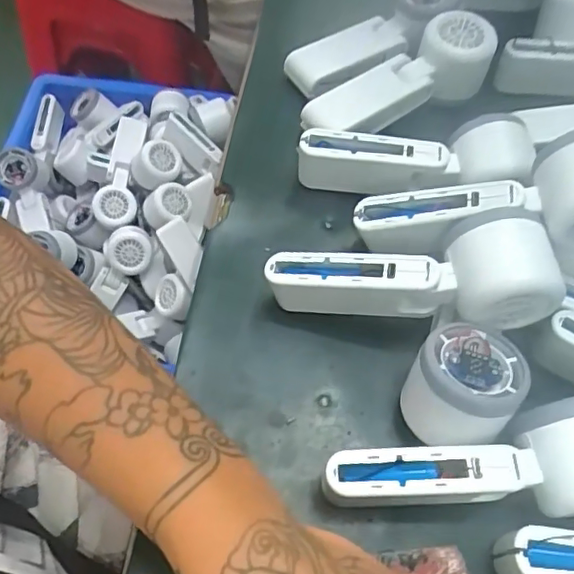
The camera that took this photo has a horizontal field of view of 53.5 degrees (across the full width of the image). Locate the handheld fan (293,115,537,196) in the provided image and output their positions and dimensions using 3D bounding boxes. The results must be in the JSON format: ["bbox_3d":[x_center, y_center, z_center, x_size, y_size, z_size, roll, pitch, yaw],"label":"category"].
[{"bbox_3d":[0.088,-0.089,0.402,0.159,0.051,0.046,0,60,-3],"label":"handheld fan"}]

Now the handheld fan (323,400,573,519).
[{"bbox_3d":[0.101,0.100,0.301,0.159,0.055,0.056,-6,61,-9],"label":"handheld fan"}]

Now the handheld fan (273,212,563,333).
[{"bbox_3d":[0.073,-0.006,0.339,0.167,0.050,0.055,-3,59,13],"label":"handheld fan"}]

